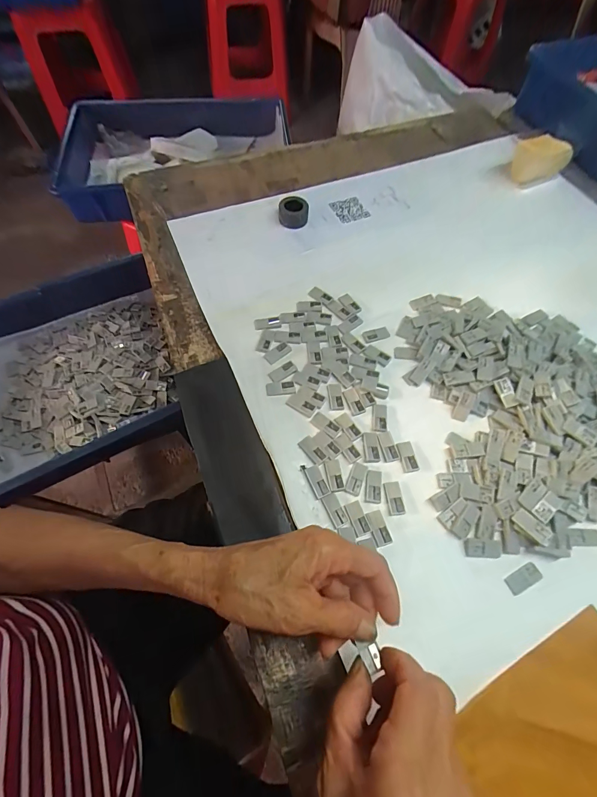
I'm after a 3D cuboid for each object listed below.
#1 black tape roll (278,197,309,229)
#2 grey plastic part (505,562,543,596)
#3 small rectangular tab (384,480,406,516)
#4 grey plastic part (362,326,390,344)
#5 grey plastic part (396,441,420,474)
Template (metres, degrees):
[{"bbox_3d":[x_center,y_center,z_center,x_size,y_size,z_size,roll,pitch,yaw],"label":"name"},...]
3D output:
[{"bbox_3d":[-0.008,-0.243,0.455,0.037,0.027,0.037,1,64,-1],"label":"black tape roll"},{"bbox_3d":[0.181,0.144,0.280,0.029,0.004,0.014,-24,67,-13],"label":"grey plastic part"},{"bbox_3d":[0.084,0.087,0.305,0.014,0.004,0.029,-4,64,-3],"label":"small rectangular tab"},{"bbox_3d":[0.085,-0.069,0.382,0.031,0.004,0.014,-18,66,-10],"label":"grey plastic part"},{"bbox_3d":[0.100,0.053,0.320,0.014,0.004,0.028,-9,64,-6],"label":"grey plastic part"}]

